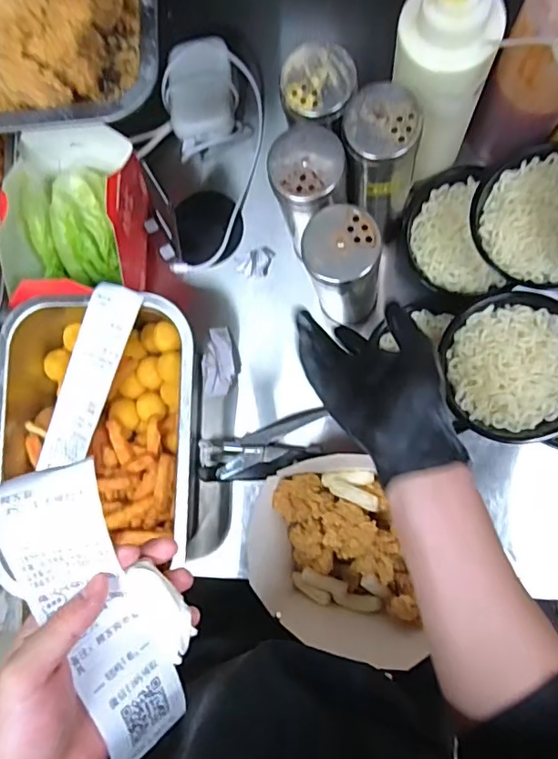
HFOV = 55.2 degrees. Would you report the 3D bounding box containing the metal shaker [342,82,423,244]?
[{"bbox_3d":[0.094,-0.193,0.500,0.061,0.178,0.059,5,87,8],"label":"metal shaker"}]

